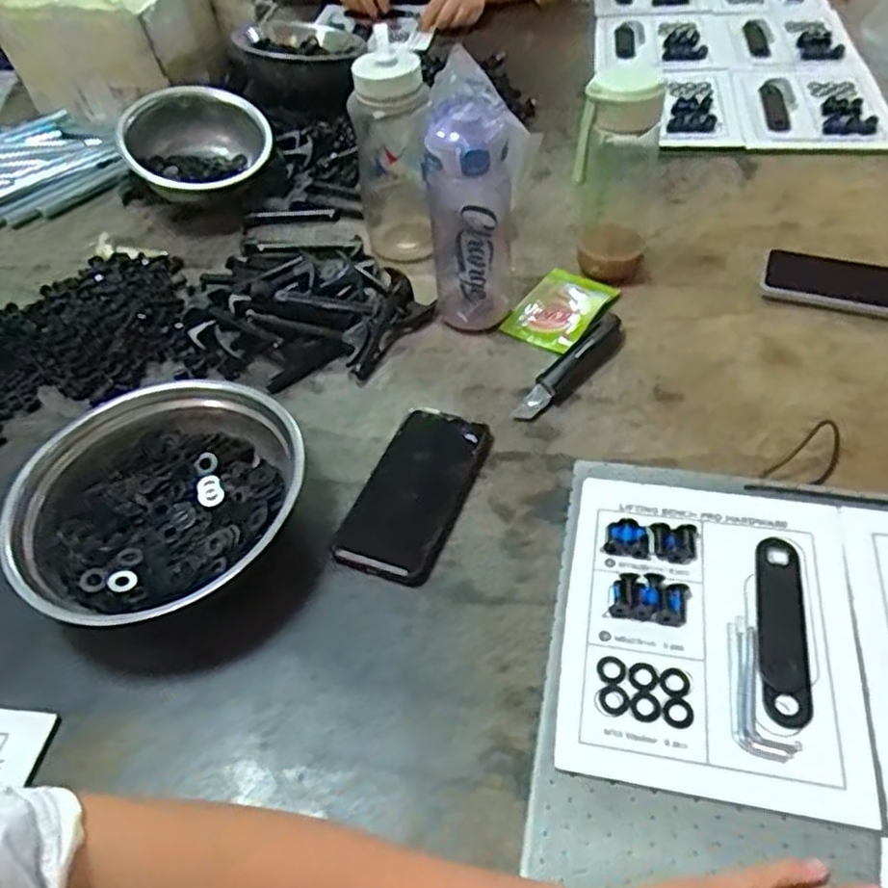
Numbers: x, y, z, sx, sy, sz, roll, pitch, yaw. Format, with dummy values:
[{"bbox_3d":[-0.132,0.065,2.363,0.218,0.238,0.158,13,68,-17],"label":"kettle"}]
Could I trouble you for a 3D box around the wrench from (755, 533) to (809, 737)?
[{"bbox_3d":[0.226,0.122,0.488,0.028,0.008,0.133,8,50,11],"label":"wrench"}]

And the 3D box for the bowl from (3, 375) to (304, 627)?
[{"bbox_3d":[-0.213,0.045,0.569,0.205,0.062,0.219,-2,49,2],"label":"bowl"}]

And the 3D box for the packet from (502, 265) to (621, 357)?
[{"bbox_3d":[0.125,-0.147,0.745,0.080,0.032,0.122,26,55,24],"label":"packet"}]

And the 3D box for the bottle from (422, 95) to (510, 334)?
[{"bbox_3d":[0.025,-0.209,0.677,0.076,0.200,0.085,-2,49,1],"label":"bottle"}]

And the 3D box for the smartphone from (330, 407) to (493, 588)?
[{"bbox_3d":[-0.024,0.037,0.593,0.084,0.014,0.159,15,55,22],"label":"smartphone"}]

